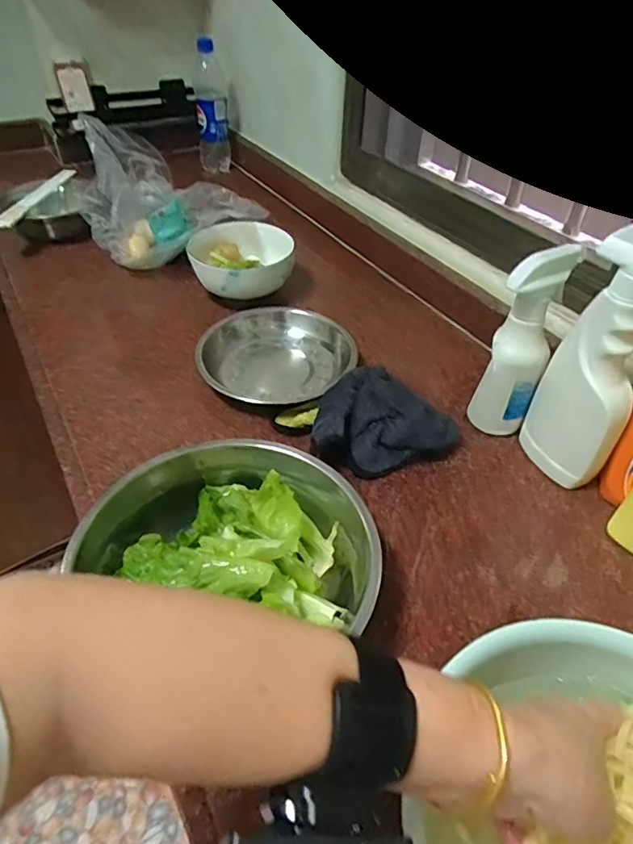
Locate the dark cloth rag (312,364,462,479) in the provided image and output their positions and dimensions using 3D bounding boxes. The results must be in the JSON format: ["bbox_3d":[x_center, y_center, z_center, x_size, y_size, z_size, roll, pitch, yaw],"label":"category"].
[{"bbox_3d":[0.060,0.006,0.564,0.127,0.055,0.127,34,52,29],"label":"dark cloth rag"}]

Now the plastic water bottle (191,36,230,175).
[{"bbox_3d":[-0.213,-0.630,1.085,0.066,0.222,0.064,-5,44,-7],"label":"plastic water bottle"}]

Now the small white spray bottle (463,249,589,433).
[{"bbox_3d":[0.208,-0.077,0.547,0.055,0.192,0.060,25,46,21],"label":"small white spray bottle"}]

